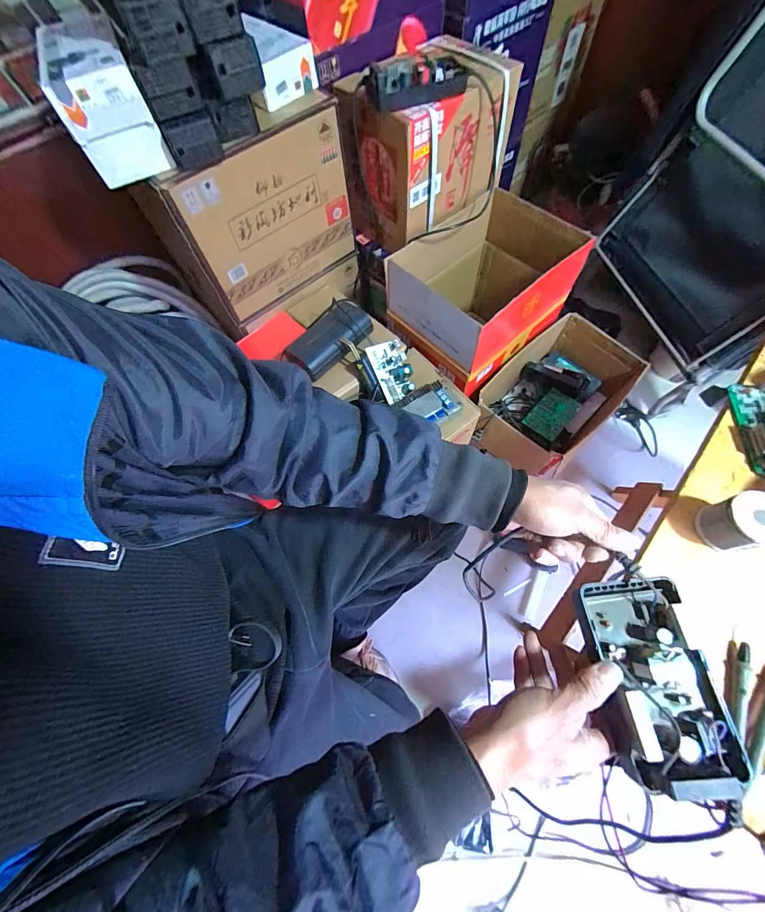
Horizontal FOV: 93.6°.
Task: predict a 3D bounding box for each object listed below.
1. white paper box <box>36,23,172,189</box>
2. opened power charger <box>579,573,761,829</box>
[{"bbox_3d":[-0.436,-0.537,0.560,0.116,0.137,0.134,-33,68,-11],"label":"white paper box"},{"bbox_3d":[0.241,0.191,0.313,0.096,0.044,0.156,-6,65,1],"label":"opened power charger"}]

